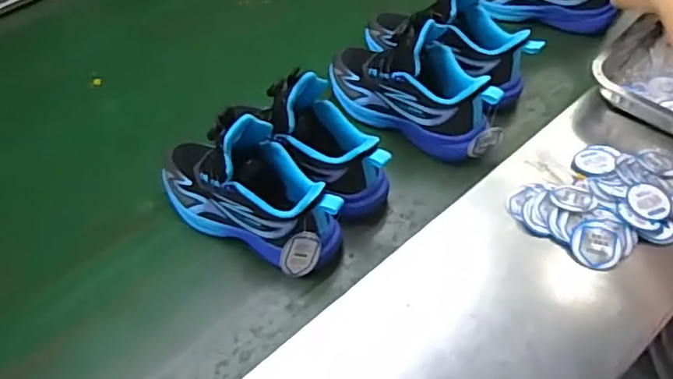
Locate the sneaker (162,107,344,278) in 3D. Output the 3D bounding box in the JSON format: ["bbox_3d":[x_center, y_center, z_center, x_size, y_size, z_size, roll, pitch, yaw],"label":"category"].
[{"bbox_3d":[-0.095,-0.007,0.639,0.233,0.148,0.114,28,67,22],"label":"sneaker"}]

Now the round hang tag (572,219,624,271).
[{"bbox_3d":[0.274,0.057,0.615,0.049,0.005,0.053,-3,69,9],"label":"round hang tag"}]

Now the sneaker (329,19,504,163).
[{"bbox_3d":[0.092,-0.139,0.729,0.234,0.122,0.101,25,66,21],"label":"sneaker"}]

